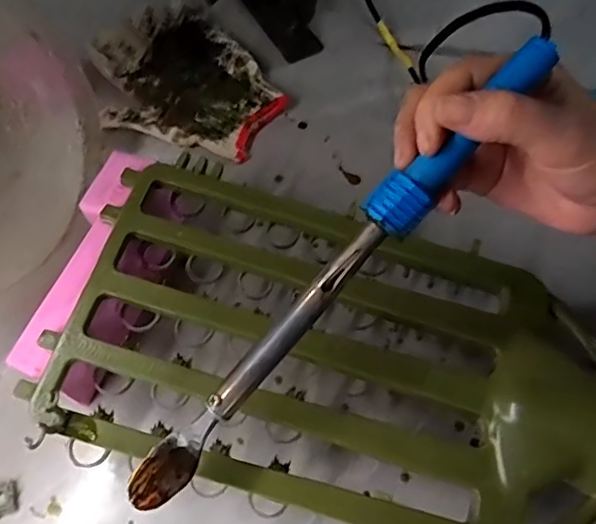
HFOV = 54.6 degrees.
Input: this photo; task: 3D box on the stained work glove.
[{"bbox_3d":[-0.104,-0.167,0.523,0.189,0.019,0.143,27,66,12],"label":"stained work glove"}]

